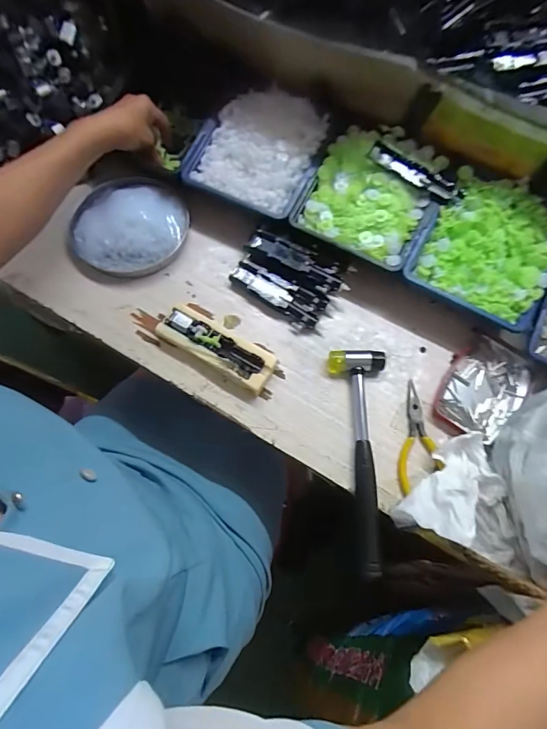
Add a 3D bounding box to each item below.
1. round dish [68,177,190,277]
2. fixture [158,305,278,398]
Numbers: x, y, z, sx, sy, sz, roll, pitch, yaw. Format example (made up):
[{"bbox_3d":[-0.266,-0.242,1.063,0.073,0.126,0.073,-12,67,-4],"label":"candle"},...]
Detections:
[{"bbox_3d":[-0.184,-0.181,0.534,0.139,0.023,0.137,0,70,-1],"label":"round dish"},{"bbox_3d":[-0.063,-0.020,0.476,0.136,0.025,0.048,31,73,9],"label":"fixture"}]

